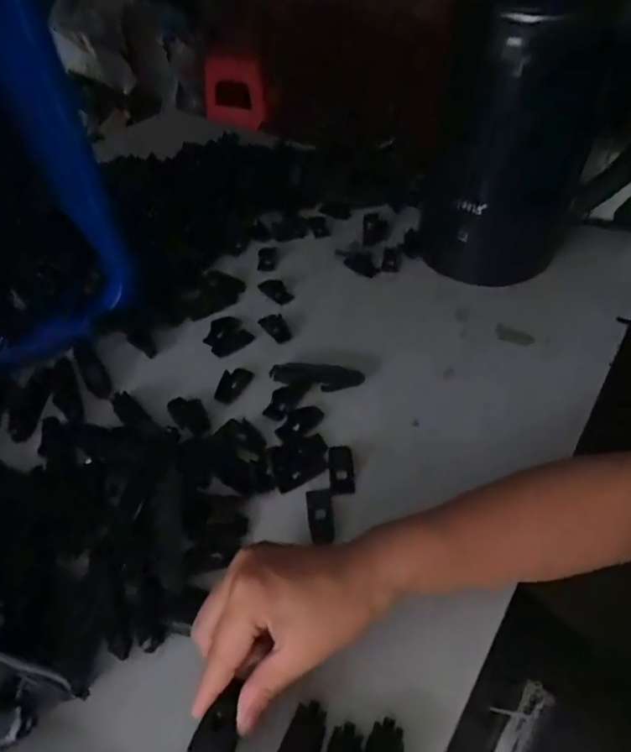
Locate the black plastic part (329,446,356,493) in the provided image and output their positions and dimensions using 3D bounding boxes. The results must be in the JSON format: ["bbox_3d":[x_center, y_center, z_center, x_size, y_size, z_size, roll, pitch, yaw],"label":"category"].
[{"bbox_3d":[0.020,0.070,0.413,0.019,0.005,0.040,-1,46,-1],"label":"black plastic part"}]

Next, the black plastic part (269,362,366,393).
[{"bbox_3d":[0.001,0.003,0.473,0.080,0.016,0.023,1,46,1],"label":"black plastic part"}]

